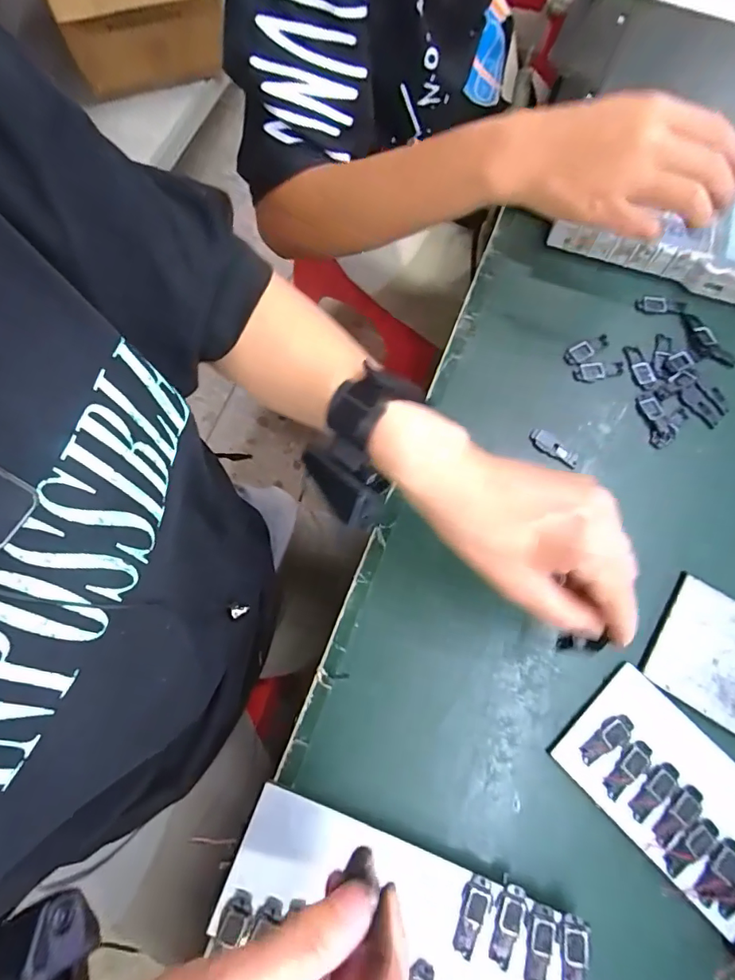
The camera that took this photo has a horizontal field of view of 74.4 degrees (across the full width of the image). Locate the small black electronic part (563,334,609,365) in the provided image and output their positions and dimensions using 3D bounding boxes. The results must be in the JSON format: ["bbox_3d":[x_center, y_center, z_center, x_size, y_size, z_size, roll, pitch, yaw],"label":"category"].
[{"bbox_3d":[0.180,-0.116,0.398,0.042,0.004,0.015,-34,76,-9],"label":"small black electronic part"}]

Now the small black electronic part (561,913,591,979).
[{"bbox_3d":[0.114,0.259,0.267,0.014,0.006,0.038,12,74,4],"label":"small black electronic part"}]

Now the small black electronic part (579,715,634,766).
[{"bbox_3d":[0.153,0.159,0.310,0.039,0.004,0.016,-28,75,-7],"label":"small black electronic part"}]

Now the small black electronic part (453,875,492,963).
[{"bbox_3d":[0.060,0.243,0.276,0.015,0.004,0.039,20,75,7],"label":"small black electronic part"}]

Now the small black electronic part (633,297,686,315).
[{"bbox_3d":[0.247,-0.156,0.410,0.041,0.004,0.016,4,73,2],"label":"small black electronic part"}]

